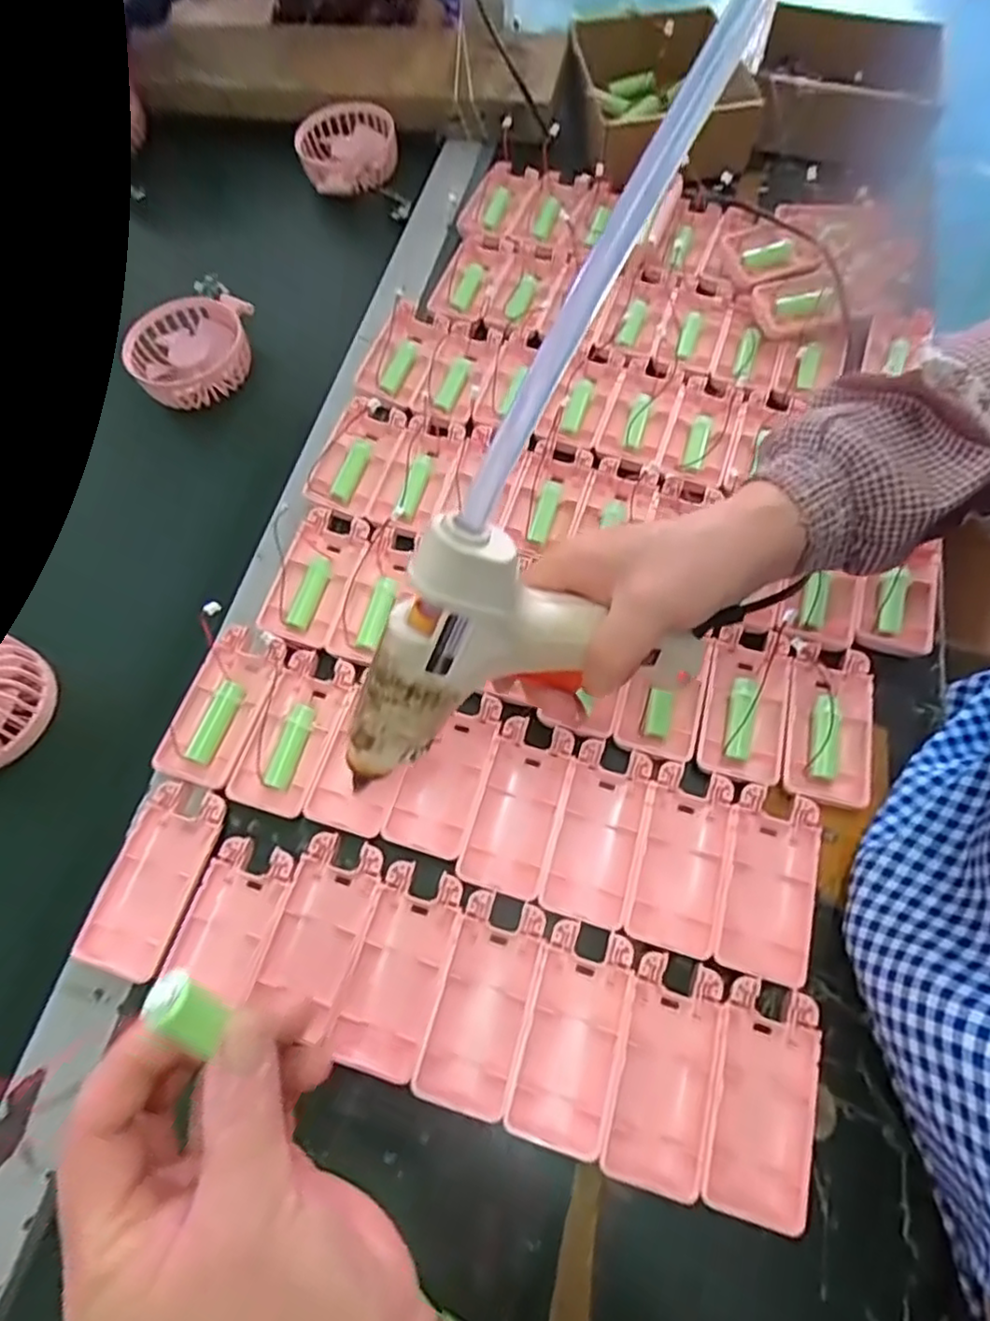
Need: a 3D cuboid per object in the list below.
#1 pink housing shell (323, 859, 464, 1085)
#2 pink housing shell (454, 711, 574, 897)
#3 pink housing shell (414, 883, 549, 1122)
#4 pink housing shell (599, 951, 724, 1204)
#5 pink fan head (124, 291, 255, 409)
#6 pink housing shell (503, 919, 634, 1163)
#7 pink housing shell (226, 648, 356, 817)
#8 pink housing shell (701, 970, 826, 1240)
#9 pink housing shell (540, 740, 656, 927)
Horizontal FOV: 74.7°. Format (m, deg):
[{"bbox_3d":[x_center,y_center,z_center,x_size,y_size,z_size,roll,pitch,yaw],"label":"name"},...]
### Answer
[{"bbox_3d":[-0.048,0.154,0.329,0.045,0.017,0.093,15,67,10],"label":"pink housing shell"},{"bbox_3d":[0.013,0.080,0.361,0.046,0.017,0.093,14,67,9],"label":"pink housing shell"},{"bbox_3d":[-0.005,0.168,0.322,0.044,0.019,0.093,14,67,9],"label":"pink housing shell"},{"bbox_3d":[0.080,0.194,0.309,0.045,0.015,0.092,14,67,9],"label":"pink housing shell"},{"bbox_3d":[-0.237,-0.241,0.504,0.100,0.024,0.100,-17,66,-5],"label":"pink fan head"},{"bbox_3d":[0.038,0.180,0.315,0.044,0.014,0.093,14,67,9],"label":"pink housing shell"},{"bbox_3d":[-0.115,0.041,0.379,0.044,0.017,0.093,15,67,10],"label":"pink housing shell"},{"bbox_3d":[0.126,0.203,0.303,0.048,0.012,0.093,13,67,9],"label":"pink housing shell"},{"bbox_3d":[0.056,0.093,0.355,0.045,0.015,0.092,14,67,9],"label":"pink housing shell"}]

